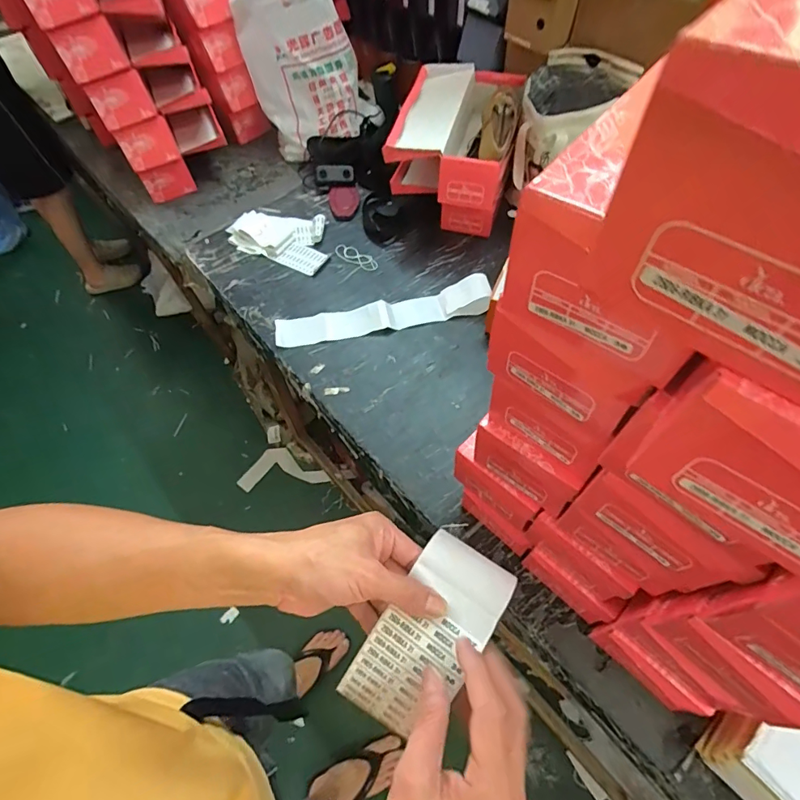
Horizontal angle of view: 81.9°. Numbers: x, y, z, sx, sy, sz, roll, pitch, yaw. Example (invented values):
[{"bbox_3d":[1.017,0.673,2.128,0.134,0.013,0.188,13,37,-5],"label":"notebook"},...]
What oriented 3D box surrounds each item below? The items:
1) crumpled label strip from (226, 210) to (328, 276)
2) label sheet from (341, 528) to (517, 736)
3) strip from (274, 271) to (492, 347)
[{"bbox_3d":[-0.278,-0.397,1.106,0.262,0.031,0.168,19,61,15],"label":"crumpled label strip"},{"bbox_3d":[0.019,0.180,0.356,0.076,0.036,0.149,40,81,24],"label":"label sheet"},{"bbox_3d":[-0.033,-0.183,0.964,0.447,0.030,0.091,-11,58,-3],"label":"strip"}]

